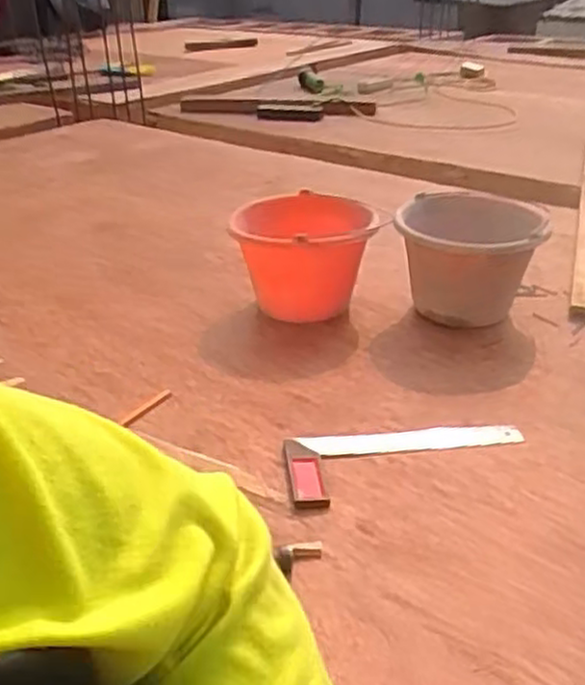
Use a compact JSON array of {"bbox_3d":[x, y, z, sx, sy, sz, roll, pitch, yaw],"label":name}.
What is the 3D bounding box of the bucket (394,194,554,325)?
[{"bbox_3d":[0.285,-0.126,1.238,0.215,0.173,0.222,6,29,15],"label":"bucket"}]

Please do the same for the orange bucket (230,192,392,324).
[{"bbox_3d":[0.029,-0.136,1.276,0.242,0.170,0.237,2,28,7],"label":"orange bucket"}]

